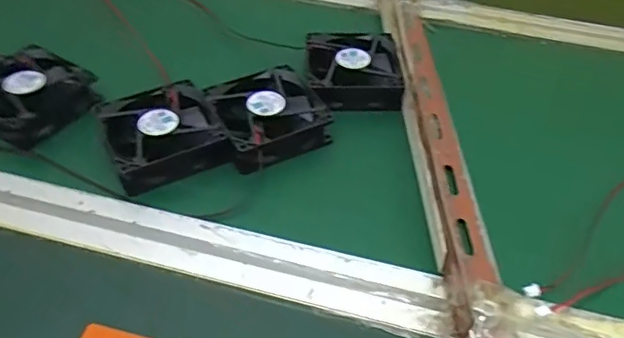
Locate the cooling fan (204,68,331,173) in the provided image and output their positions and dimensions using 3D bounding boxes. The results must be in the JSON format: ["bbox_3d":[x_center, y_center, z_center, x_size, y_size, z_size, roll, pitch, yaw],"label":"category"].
[{"bbox_3d":[-0.033,-0.042,0.442,0.080,0.024,0.086,-20,49,-19],"label":"cooling fan"}]

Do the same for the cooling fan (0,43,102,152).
[{"bbox_3d":[-0.229,-0.061,0.453,0.083,0.033,0.086,29,50,24],"label":"cooling fan"}]

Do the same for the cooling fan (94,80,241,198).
[{"bbox_3d":[-0.112,-0.028,0.427,0.082,0.028,0.082,-19,49,-18],"label":"cooling fan"}]

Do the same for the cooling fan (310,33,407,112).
[{"bbox_3d":[0.037,-0.090,0.487,0.079,0.021,0.085,0,46,0],"label":"cooling fan"}]

